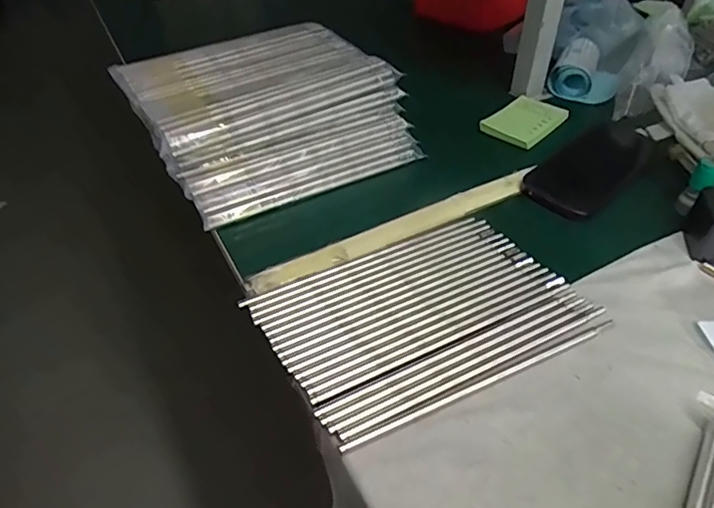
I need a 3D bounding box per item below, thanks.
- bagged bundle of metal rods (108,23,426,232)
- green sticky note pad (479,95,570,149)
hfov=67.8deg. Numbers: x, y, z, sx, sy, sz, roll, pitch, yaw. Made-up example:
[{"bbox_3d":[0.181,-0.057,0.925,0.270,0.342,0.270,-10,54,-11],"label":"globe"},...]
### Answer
[{"bbox_3d":[-0.099,-0.156,0.589,0.262,0.103,0.199,-22,46,-20],"label":"bagged bundle of metal rods"},{"bbox_3d":[0.206,-0.164,0.648,0.098,0.009,0.069,-34,51,-29],"label":"green sticky note pad"}]

